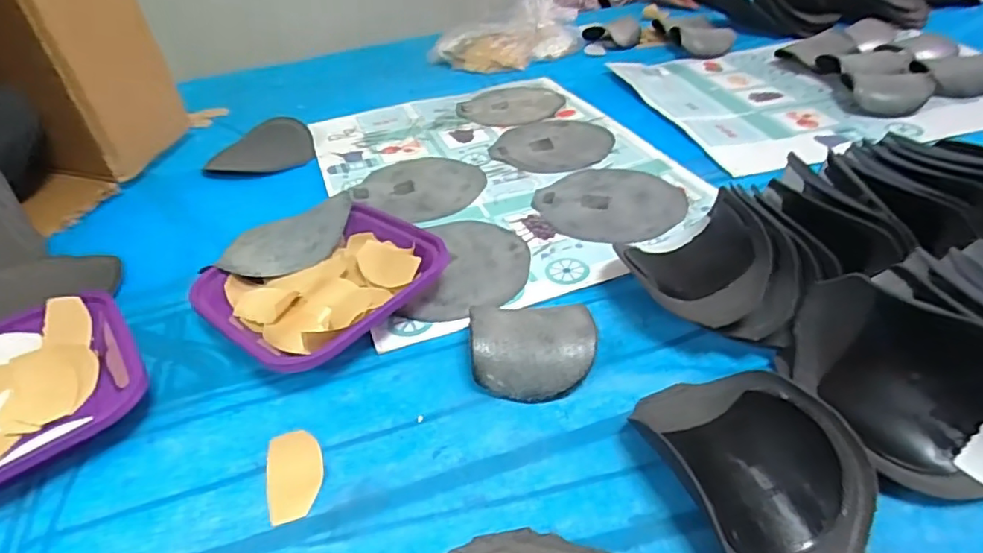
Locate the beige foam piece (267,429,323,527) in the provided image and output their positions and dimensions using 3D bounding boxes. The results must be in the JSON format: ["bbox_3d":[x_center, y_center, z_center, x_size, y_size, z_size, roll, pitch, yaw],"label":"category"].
[{"bbox_3d":[-0.132,0.130,0.391,0.036,0.004,0.069,-15,37,-10],"label":"beige foam piece"}]

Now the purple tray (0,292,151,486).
[{"bbox_3d":[-0.366,0.093,0.445,0.187,0.042,0.195,-25,40,-23],"label":"purple tray"}]

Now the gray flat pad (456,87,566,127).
[{"bbox_3d":[0.032,-0.258,0.881,0.147,0.006,0.143,26,47,34],"label":"gray flat pad"}]

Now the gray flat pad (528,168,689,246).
[{"bbox_3d":[0.129,-0.079,0.624,0.144,0.008,0.146,-29,41,-26],"label":"gray flat pad"}]

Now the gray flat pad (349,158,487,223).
[{"bbox_3d":[-0.088,-0.108,0.690,0.149,0.015,0.154,-18,41,-16],"label":"gray flat pad"}]

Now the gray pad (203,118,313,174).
[{"bbox_3d":[-0.319,-0.175,0.806,0.142,0.029,0.123,-16,37,-11],"label":"gray pad"}]

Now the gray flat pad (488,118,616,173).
[{"bbox_3d":[0.083,-0.175,0.756,0.156,0.006,0.152,-34,44,-31],"label":"gray flat pad"}]

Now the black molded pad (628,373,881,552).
[{"bbox_3d":[0.152,0.104,0.353,0.090,0.042,0.152,-17,37,-13],"label":"black molded pad"}]

